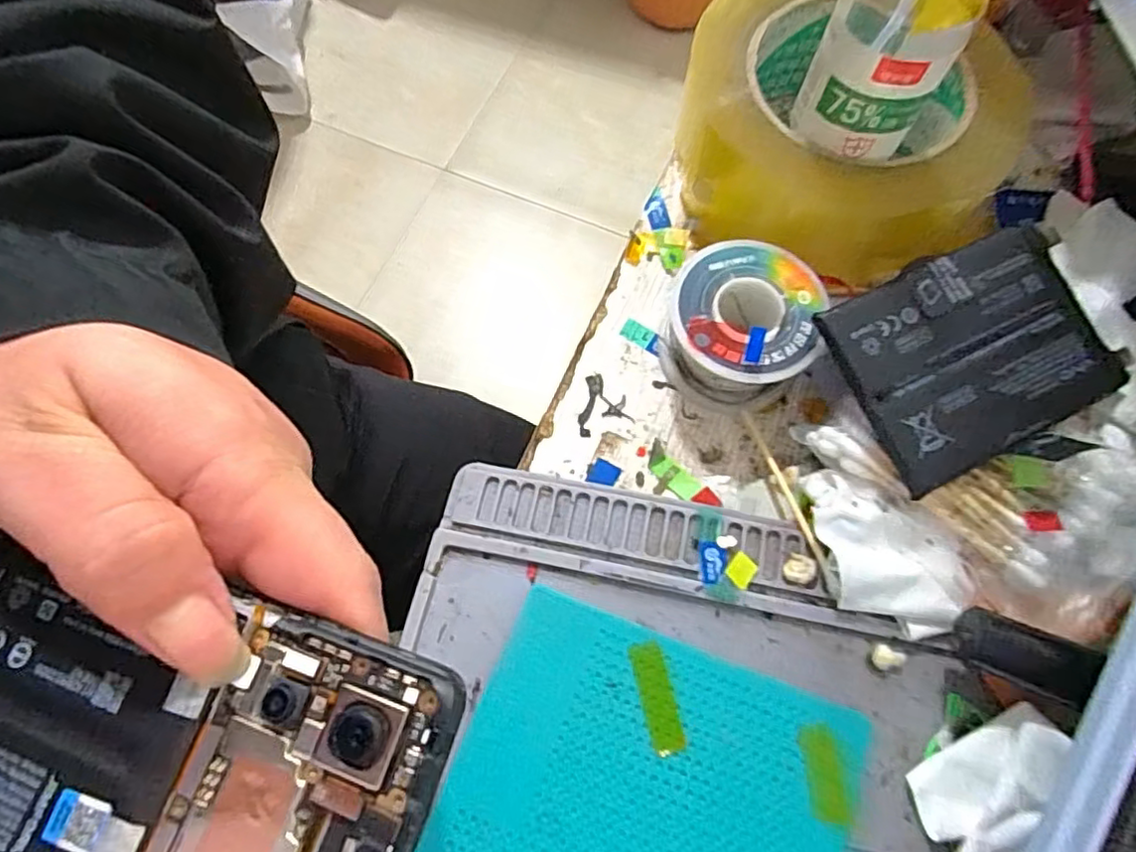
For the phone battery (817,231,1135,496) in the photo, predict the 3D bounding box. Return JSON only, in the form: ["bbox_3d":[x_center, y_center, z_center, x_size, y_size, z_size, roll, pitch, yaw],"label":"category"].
[{"bbox_3d":[0.134,-0.025,0.210,0.088,0.004,0.064,-25,82,-10],"label":"phone battery"}]

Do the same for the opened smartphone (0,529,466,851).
[{"bbox_3d":[-0.103,0.068,0.133,0.151,0.005,0.071,10,71,10],"label":"opened smartphone"}]

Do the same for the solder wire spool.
[{"bbox_3d":[0.061,-0.035,0.230,0.049,0.034,0.052,0,71,0],"label":"solder wire spool"}]

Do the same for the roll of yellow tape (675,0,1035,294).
[{"bbox_3d":[0.106,-0.115,0.251,0.113,0.050,0.116,0,71,0],"label":"roll of yellow tape"}]

